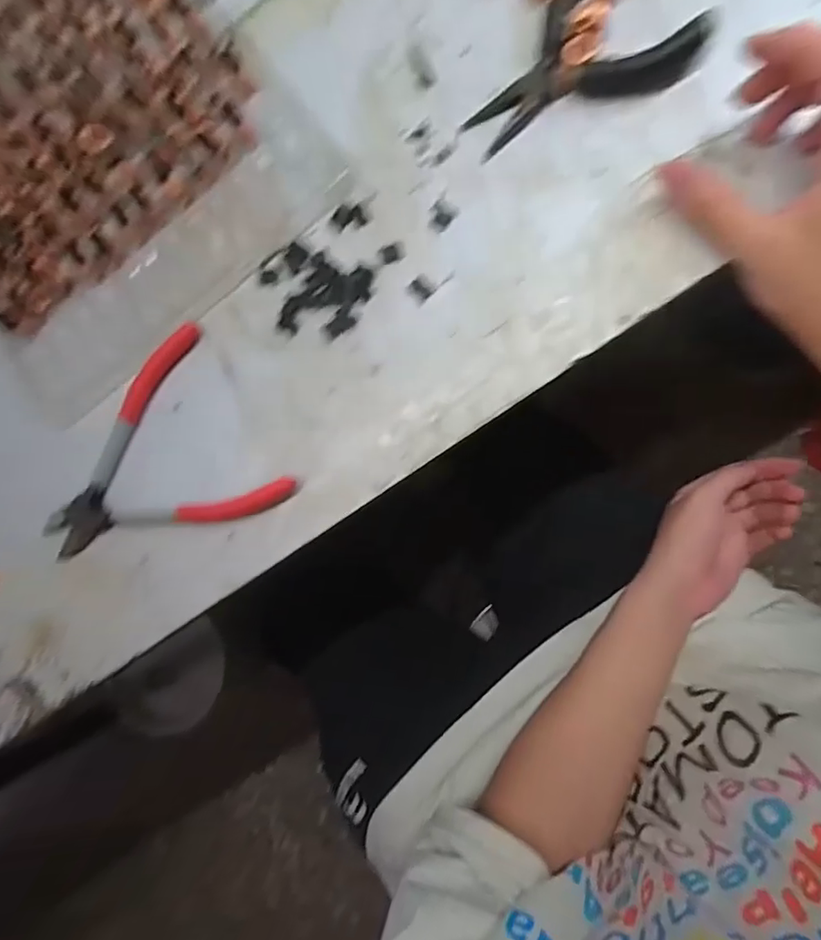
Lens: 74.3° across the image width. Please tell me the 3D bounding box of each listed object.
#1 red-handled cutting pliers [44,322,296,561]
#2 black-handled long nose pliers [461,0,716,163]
[{"bbox_3d":[-0.151,0.001,0.303,0.134,0.021,0.112,-34,82,4],"label":"red-handled cutting pliers"},{"bbox_3d":[0.088,-0.221,0.293,0.121,0.015,0.091,-41,82,3],"label":"black-handled long nose pliers"}]

